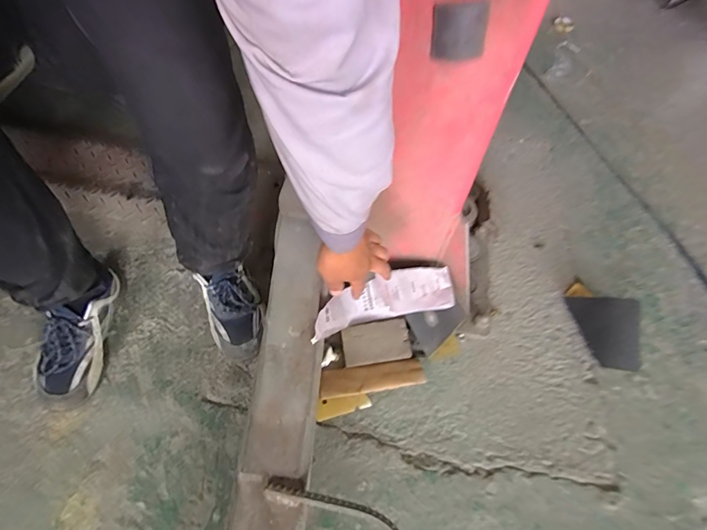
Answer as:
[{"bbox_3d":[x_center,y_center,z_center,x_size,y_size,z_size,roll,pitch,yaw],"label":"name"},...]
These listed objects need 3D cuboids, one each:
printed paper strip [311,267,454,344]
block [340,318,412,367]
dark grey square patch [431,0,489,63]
[{"bbox_3d":[0.053,0.064,0.734,0.287,0.117,0.103,-15,59,-16],"label":"printed paper strip"},{"bbox_3d":[0.042,0.144,0.752,0.125,0.024,0.074,-6,56,-8],"label":"block"},{"bbox_3d":[0.121,-0.266,0.457,0.059,0.063,0.009,13,54,15],"label":"dark grey square patch"}]

